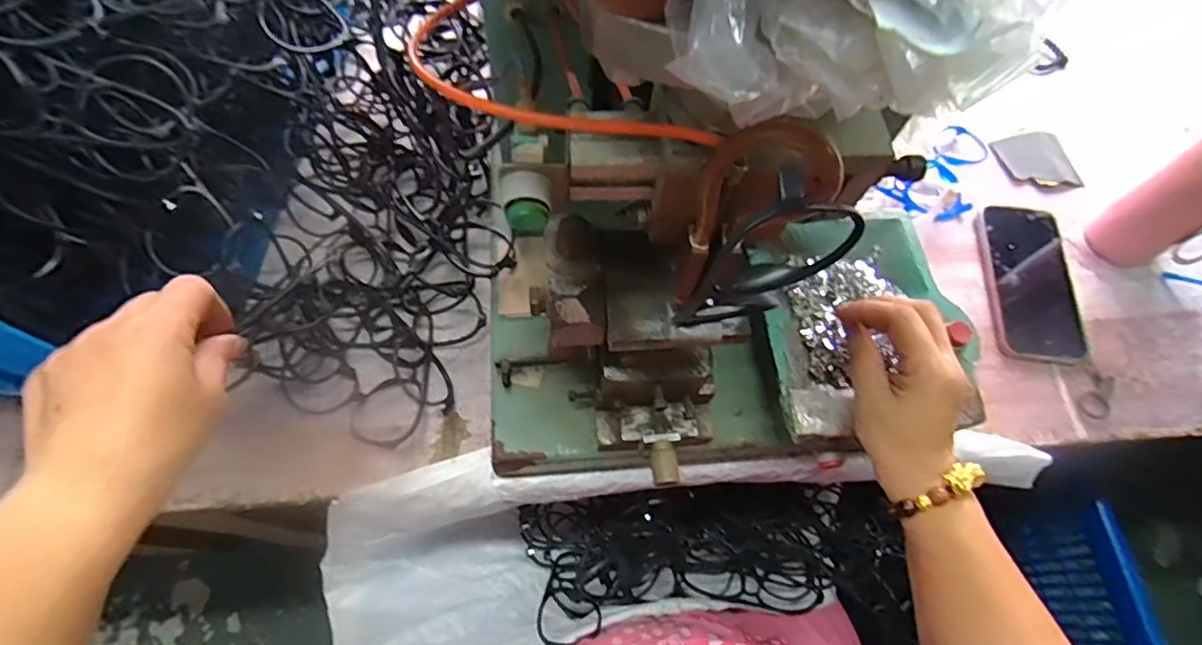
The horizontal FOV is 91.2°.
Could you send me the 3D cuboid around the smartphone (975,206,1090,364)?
[{"bbox_3d":[0.409,-0.040,0.560,0.086,0.016,0.157,6,64,0],"label":"smartphone"}]

